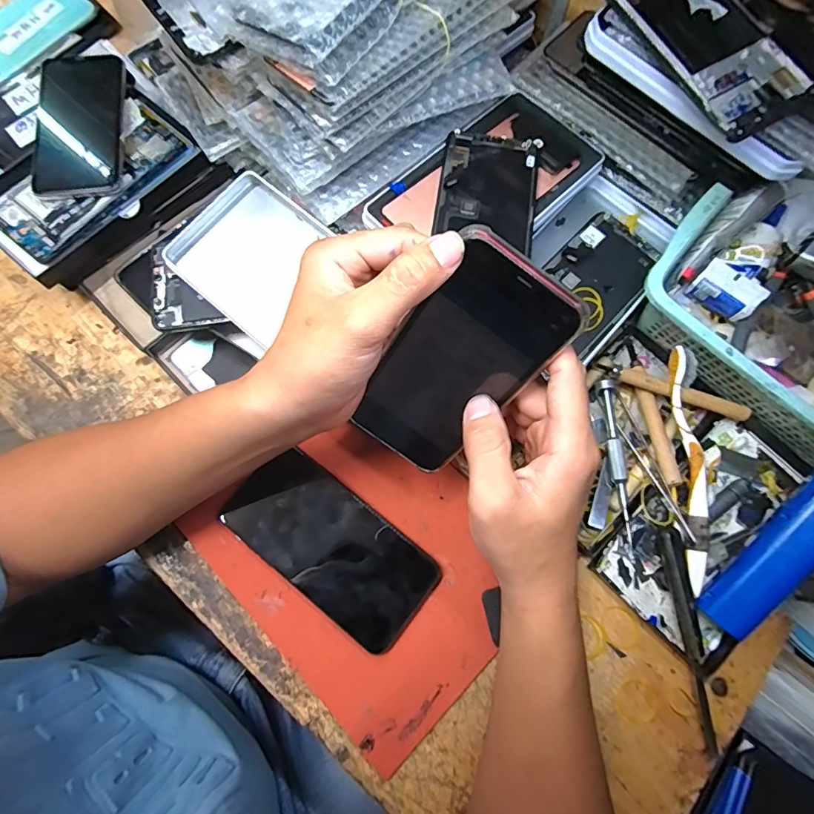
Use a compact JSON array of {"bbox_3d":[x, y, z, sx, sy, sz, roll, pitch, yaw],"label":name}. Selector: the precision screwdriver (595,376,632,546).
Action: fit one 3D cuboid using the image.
[{"bbox_3d":[0.161,0.040,0.358,0.013,0.014,0.126,-2,74,-2],"label":"precision screwdriver"}]

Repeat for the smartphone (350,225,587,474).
[{"bbox_3d":[0.026,-0.021,0.266,0.071,0.145,0.007,36,36,-5],"label":"smartphone"}]

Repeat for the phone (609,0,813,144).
[{"bbox_3d":[0.190,-0.243,0.299,0.070,0.013,0.152,-32,77,-10],"label":"phone"}]

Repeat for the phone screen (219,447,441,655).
[{"bbox_3d":[-0.055,0.100,0.338,0.152,0.012,0.074,37,77,9],"label":"phone screen"}]

